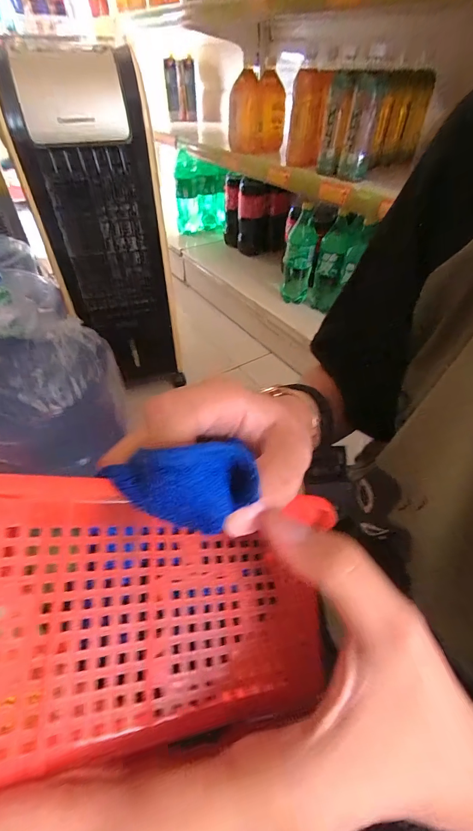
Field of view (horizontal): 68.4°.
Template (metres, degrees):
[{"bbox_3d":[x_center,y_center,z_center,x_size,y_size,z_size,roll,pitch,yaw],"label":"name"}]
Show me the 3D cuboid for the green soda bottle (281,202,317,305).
[{"bbox_3d":[0.198,-0.498,1.096,0.091,0.287,0.098,9,47,7],"label":"green soda bottle"}]

